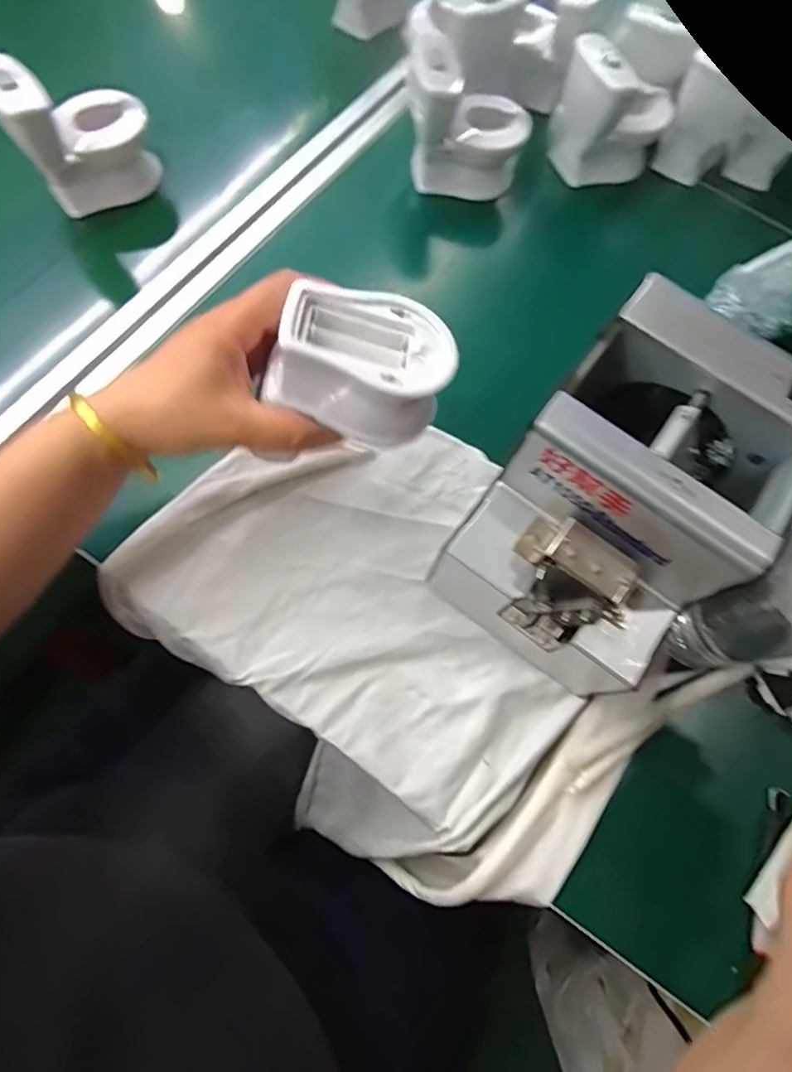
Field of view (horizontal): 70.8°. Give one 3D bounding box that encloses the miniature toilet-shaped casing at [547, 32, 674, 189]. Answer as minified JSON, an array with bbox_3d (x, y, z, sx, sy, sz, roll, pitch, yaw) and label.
[{"bbox_3d":[0.191,-0.372,0.486,0.089,0.094,0.072,-36,78,-15],"label":"miniature toilet-shaped casing"}]

